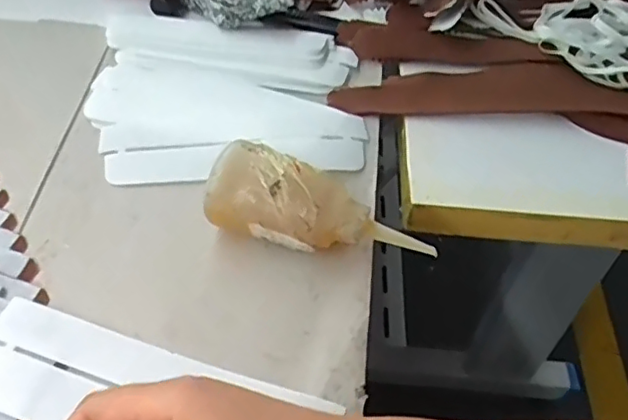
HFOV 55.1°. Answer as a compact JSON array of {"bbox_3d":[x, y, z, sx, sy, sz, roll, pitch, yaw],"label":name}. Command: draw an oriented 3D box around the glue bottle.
[{"bbox_3d":[0.003,0.006,0.423,0.153,0.059,0.049,19,49,11],"label":"glue bottle"}]

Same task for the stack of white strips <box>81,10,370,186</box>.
[{"bbox_3d":[-0.078,-0.114,0.556,0.236,0.020,0.216,0,48,-5],"label":"stack of white strips"}]

